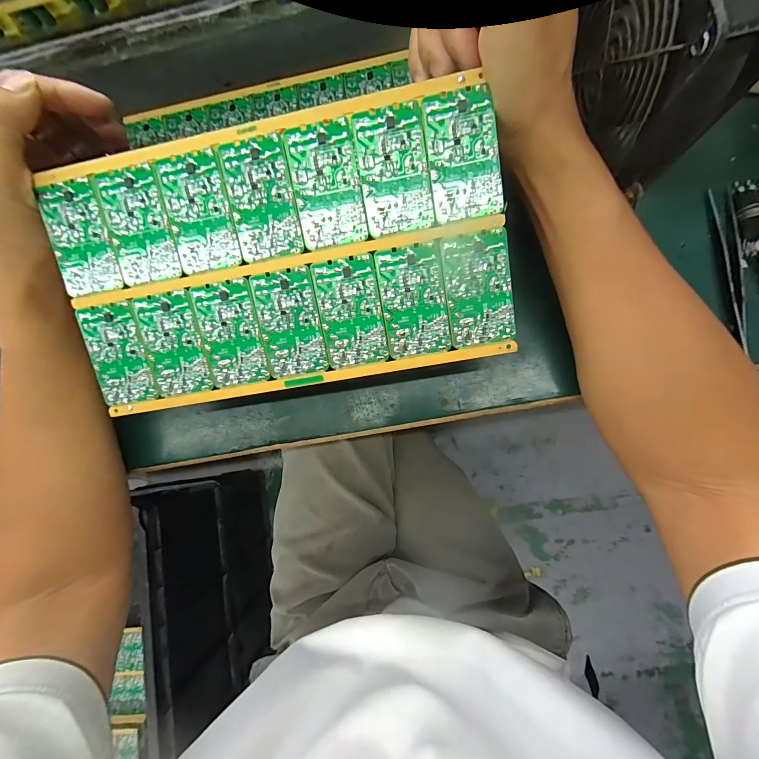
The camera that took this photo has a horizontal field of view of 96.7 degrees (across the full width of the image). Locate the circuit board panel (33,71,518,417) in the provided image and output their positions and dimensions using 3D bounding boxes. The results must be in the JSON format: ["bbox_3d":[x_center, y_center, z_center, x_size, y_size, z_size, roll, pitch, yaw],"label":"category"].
[{"bbox_3d":[-0.058,-0.067,0.197,0.253,0.004,0.143,-9,101,5],"label":"circuit board panel"}]

